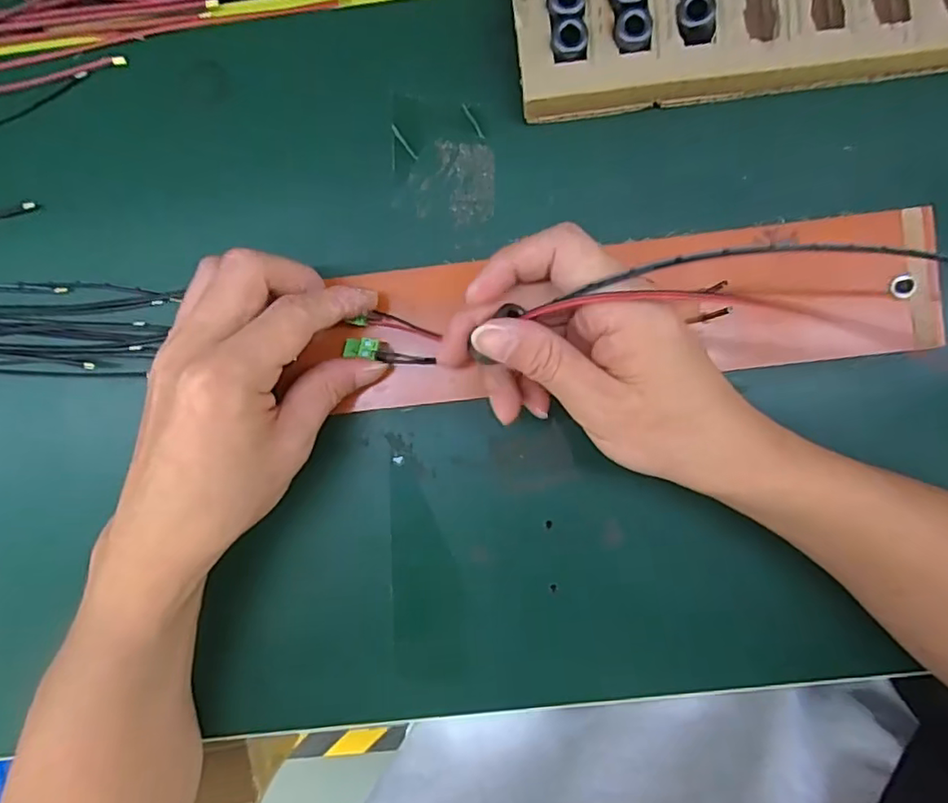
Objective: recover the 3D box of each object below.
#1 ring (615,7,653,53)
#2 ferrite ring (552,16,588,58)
[{"bbox_3d":[0.076,-0.178,0.285,0.016,0.007,0.018,-6,91,2],"label":"ring"},{"bbox_3d":[0.046,-0.176,0.286,0.016,0.008,0.015,1,92,1],"label":"ferrite ring"}]

